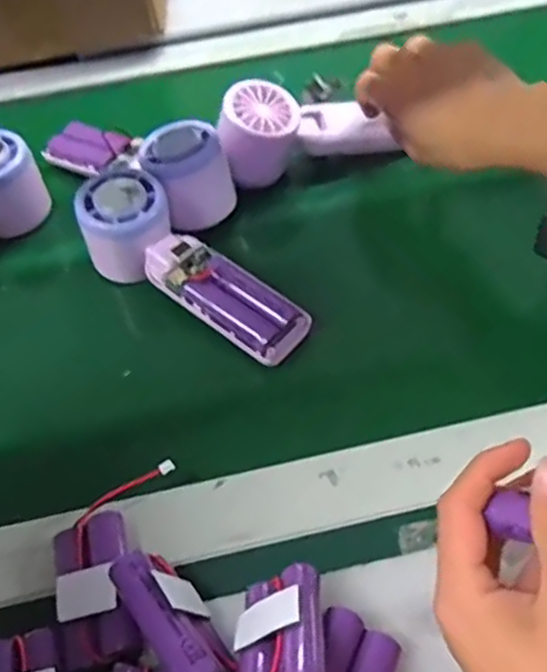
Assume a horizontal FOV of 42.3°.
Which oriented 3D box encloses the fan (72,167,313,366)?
[{"bbox_3d":[-0.053,-0.039,0.451,0.170,0.052,0.056,36,62,13],"label":"fan"}]

